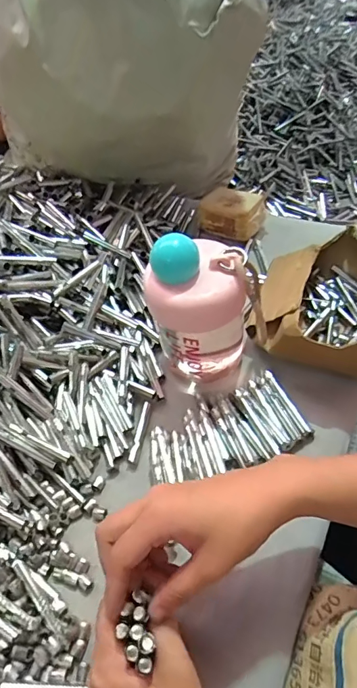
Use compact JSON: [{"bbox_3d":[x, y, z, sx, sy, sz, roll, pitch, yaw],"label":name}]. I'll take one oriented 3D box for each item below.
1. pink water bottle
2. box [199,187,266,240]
[{"bbox_3d":[0.021,-0.031,0.432,0.093,0.138,0.079,-8,50,0],"label":"pink water bottle"},{"bbox_3d":[0.072,-0.180,0.620,0.083,0.040,0.053,24,57,24],"label":"box"}]

